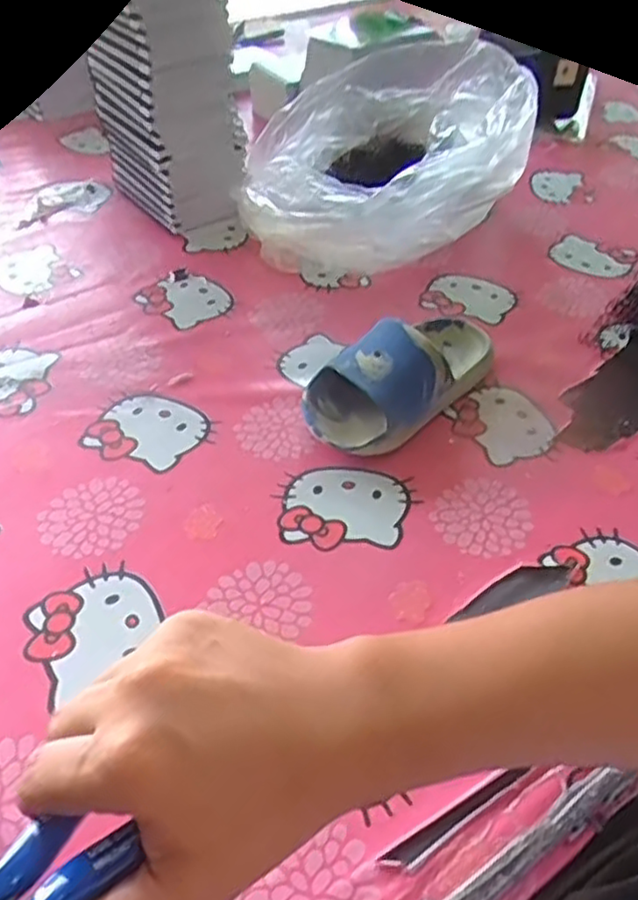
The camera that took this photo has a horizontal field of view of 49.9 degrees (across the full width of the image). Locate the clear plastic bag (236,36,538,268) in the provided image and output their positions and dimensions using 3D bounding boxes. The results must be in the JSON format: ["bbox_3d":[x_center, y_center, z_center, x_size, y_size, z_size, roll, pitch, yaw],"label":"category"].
[{"bbox_3d":[0.070,-0.289,0.685,0.265,0.130,0.234,8,47,5],"label":"clear plastic bag"}]

